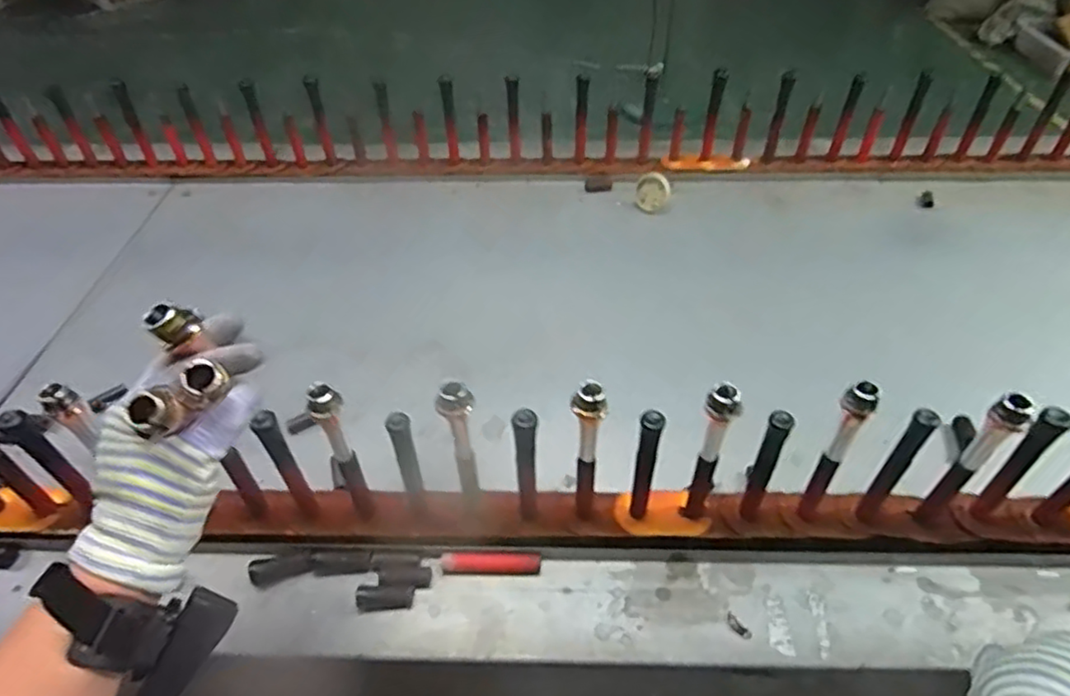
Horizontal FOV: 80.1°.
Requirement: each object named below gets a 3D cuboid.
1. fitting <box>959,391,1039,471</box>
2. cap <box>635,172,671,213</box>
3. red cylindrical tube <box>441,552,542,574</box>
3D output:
[{"bbox_3d":[0.352,0.067,0.489,0.018,0.087,0.023,-33,54,-25],"label":"fitting"},{"bbox_3d":[0.190,-0.247,1.014,0.056,0.058,0.019,16,24,26],"label":"cap"},{"bbox_3d":[-0.039,0.198,0.586,0.090,0.013,0.014,1,44,0],"label":"red cylindrical tube"}]

